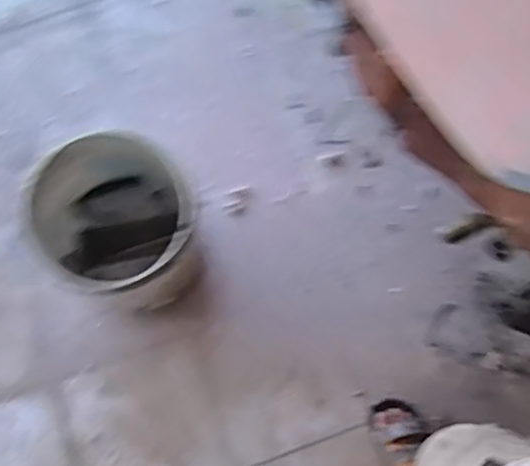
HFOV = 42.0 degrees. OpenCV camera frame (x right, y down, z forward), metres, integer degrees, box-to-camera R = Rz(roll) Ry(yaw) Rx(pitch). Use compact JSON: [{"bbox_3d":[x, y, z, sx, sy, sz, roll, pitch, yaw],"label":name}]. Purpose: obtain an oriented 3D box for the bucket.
[{"bbox_3d":[-0.274,0.012,1.370,0.270,0.306,0.281,-1,71,2],"label":"bucket"}]

